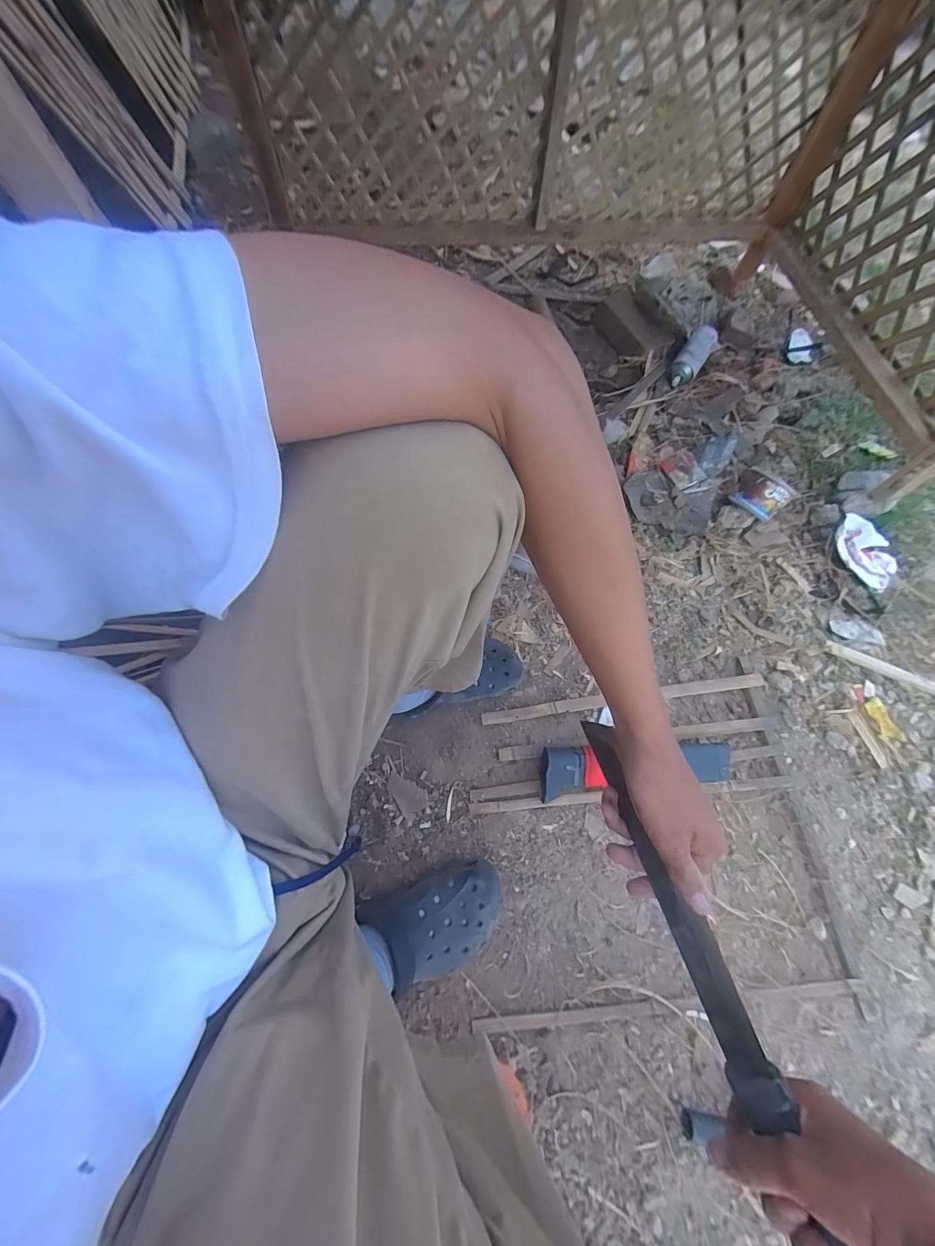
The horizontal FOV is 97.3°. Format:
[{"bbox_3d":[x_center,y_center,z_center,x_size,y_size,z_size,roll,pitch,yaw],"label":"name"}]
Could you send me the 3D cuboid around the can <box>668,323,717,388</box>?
[{"bbox_3d":[0.547,-0.648,0.998,0.062,0.060,0.160,35,100,14],"label":"can"}]

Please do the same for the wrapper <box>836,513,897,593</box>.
[{"bbox_3d":[0.791,-0.143,0.815,0.095,0.044,0.144,-30,70,-13],"label":"wrapper"}]

